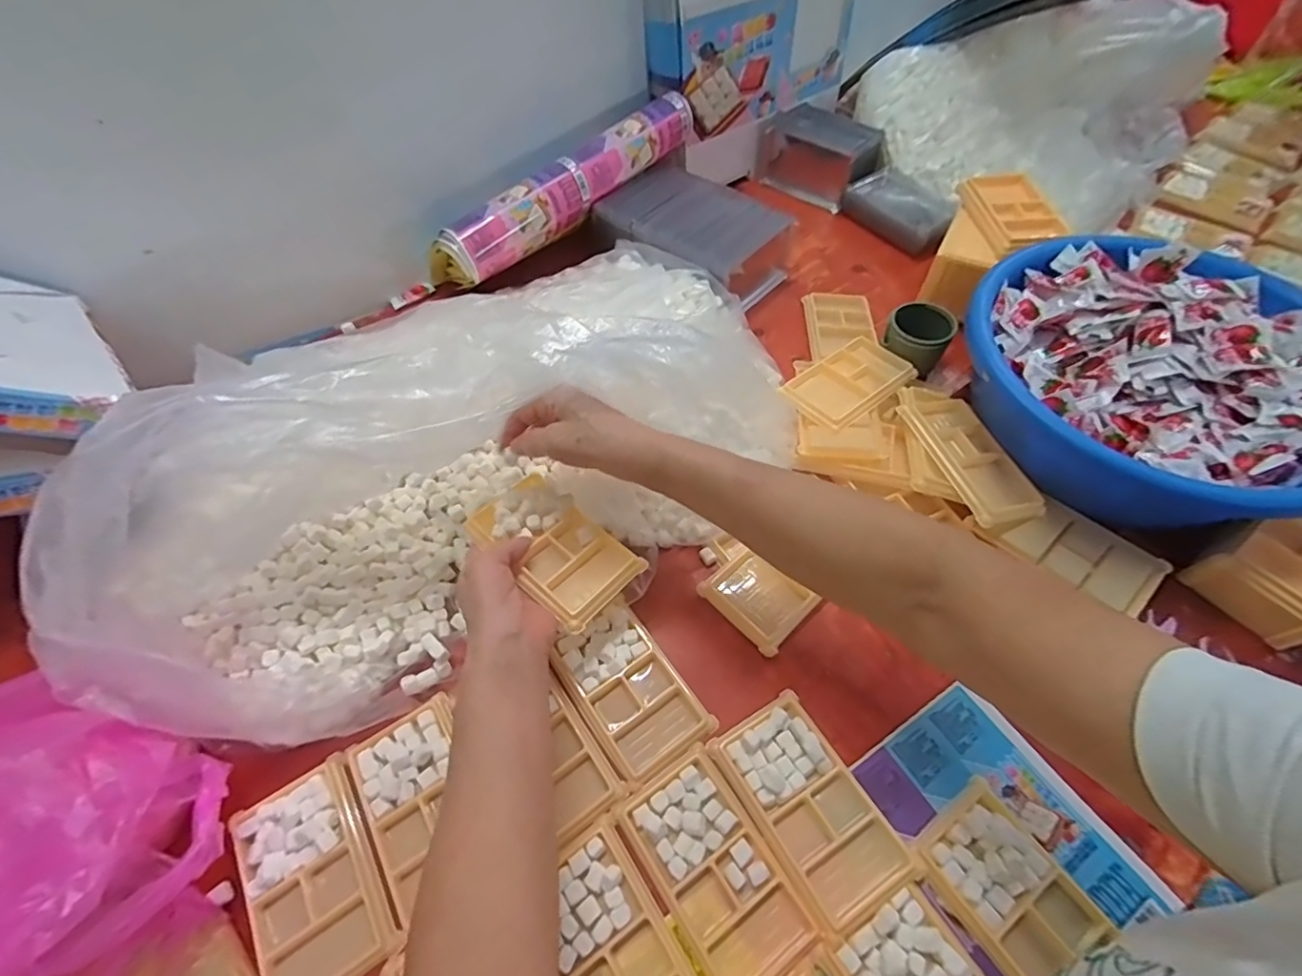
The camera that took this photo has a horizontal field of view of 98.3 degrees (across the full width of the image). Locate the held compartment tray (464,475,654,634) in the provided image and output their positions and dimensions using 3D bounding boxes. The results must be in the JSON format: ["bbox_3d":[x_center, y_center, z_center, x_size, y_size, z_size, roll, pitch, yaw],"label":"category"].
[{"bbox_3d":[-0.078,0.045,0.452,0.133,0.016,0.075,37,65,23],"label":"held compartment tray"}]

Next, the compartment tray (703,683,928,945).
[{"bbox_3d":[0.111,0.221,0.396,0.076,0.022,0.133,-27,60,-15],"label":"compartment tray"}]

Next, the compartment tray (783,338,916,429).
[{"bbox_3d":[0.203,-0.111,0.585,0.133,0.019,0.078,-35,62,-19],"label":"compartment tray"}]

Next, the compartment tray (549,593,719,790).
[{"bbox_3d":[-0.018,0.156,0.445,0.078,0.012,0.126,-31,61,-17],"label":"compartment tray"}]

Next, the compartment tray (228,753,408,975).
[{"bbox_3d":[-0.230,0.266,0.383,0.079,0.013,0.135,-30,60,-17],"label":"compartment tray"}]

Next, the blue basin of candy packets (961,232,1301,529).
[{"bbox_3d":[0.446,-0.090,0.521,0.303,0.107,0.286,-1,56,1],"label":"blue basin of candy packets"}]

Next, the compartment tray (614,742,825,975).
[{"bbox_3d":[0.044,0.256,0.380,0.077,0.011,0.133,-31,61,-17],"label":"compartment tray"}]

